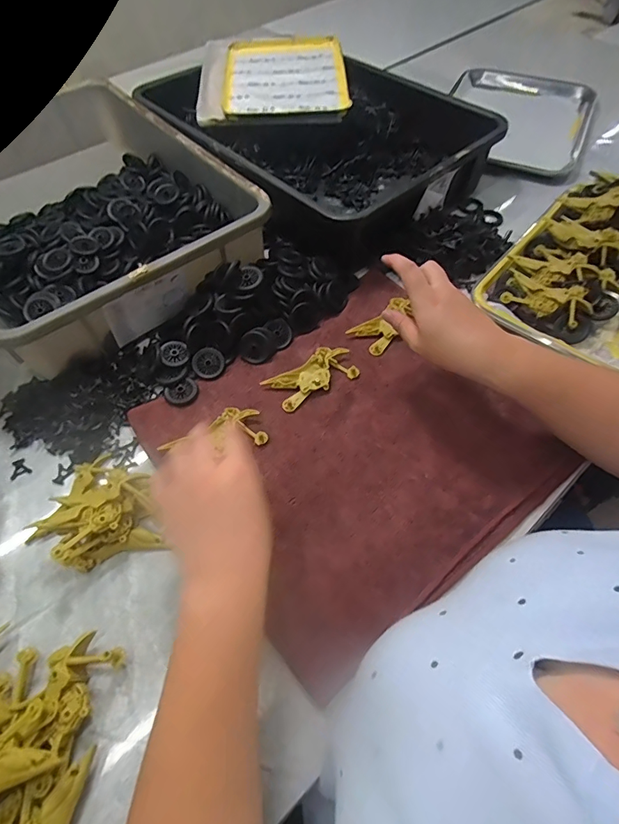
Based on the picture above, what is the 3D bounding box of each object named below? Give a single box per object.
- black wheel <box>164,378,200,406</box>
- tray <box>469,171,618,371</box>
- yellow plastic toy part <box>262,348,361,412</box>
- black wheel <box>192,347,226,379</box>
[{"bbox_3d":[-0.145,-0.022,0.491,0.037,0.006,0.033,-26,61,-14],"label":"black wheel"},{"bbox_3d":[0.400,-0.182,0.558,0.250,0.070,0.327,37,66,22],"label":"tray"},{"bbox_3d":[0.004,-0.040,0.496,0.100,0.010,0.054,-33,63,-17],"label":"yellow plastic toy part"},{"bbox_3d":[-0.118,-0.057,0.506,0.036,0.007,0.036,1,84,-13],"label":"black wheel"}]

